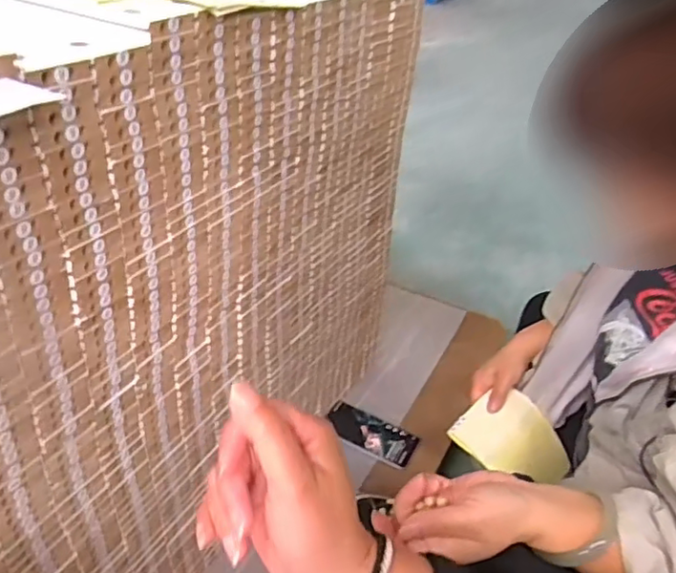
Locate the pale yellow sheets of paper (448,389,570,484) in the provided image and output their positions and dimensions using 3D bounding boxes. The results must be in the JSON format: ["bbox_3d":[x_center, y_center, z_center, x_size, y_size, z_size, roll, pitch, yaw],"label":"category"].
[{"bbox_3d":[0.239,0.214,0.834,0.159,0.077,0.096,-6,37,-14],"label":"pale yellow sheets of paper"}]

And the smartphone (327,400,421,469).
[{"bbox_3d":[0.053,0.254,1.027,0.163,0.015,0.080,24,40,25],"label":"smartphone"}]

